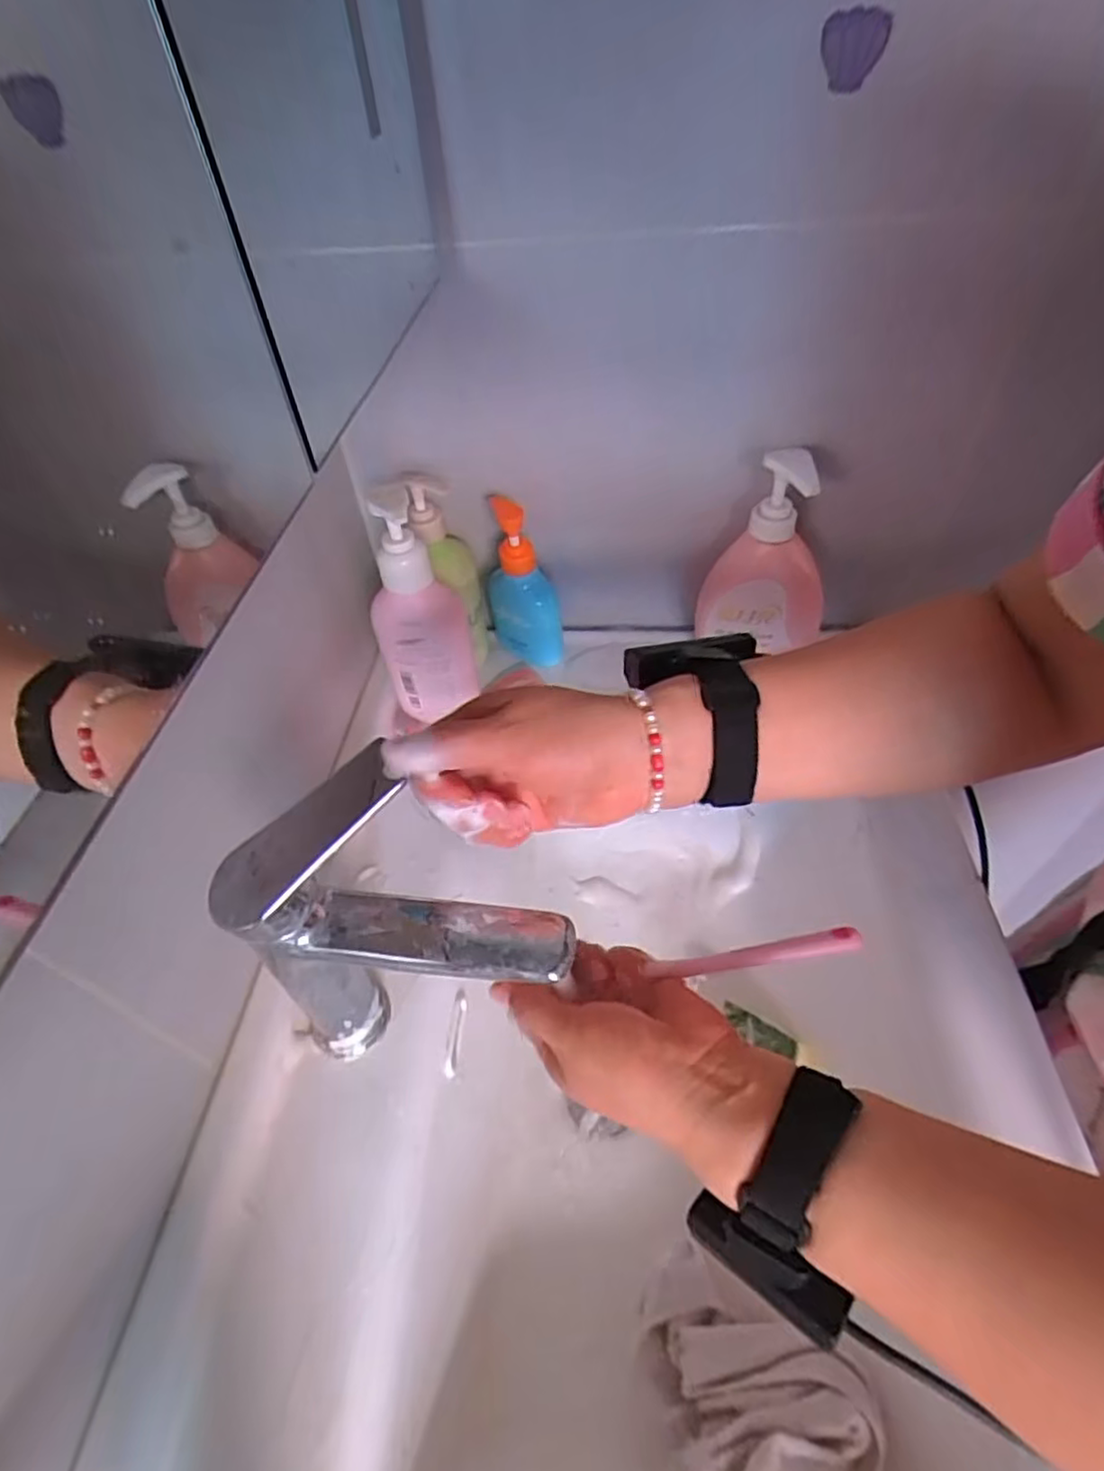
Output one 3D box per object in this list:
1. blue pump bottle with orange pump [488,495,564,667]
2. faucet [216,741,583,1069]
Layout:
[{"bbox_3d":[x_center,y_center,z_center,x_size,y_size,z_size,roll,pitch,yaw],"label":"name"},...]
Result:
[{"bbox_3d":[-0.028,-0.146,0.634,0.066,0.160,0.054,-5,48,0],"label":"blue pump bottle with orange pump"},{"bbox_3d":[-0.072,0.110,0.375,0.165,0.205,0.079,0,49,4],"label":"faucet"}]

